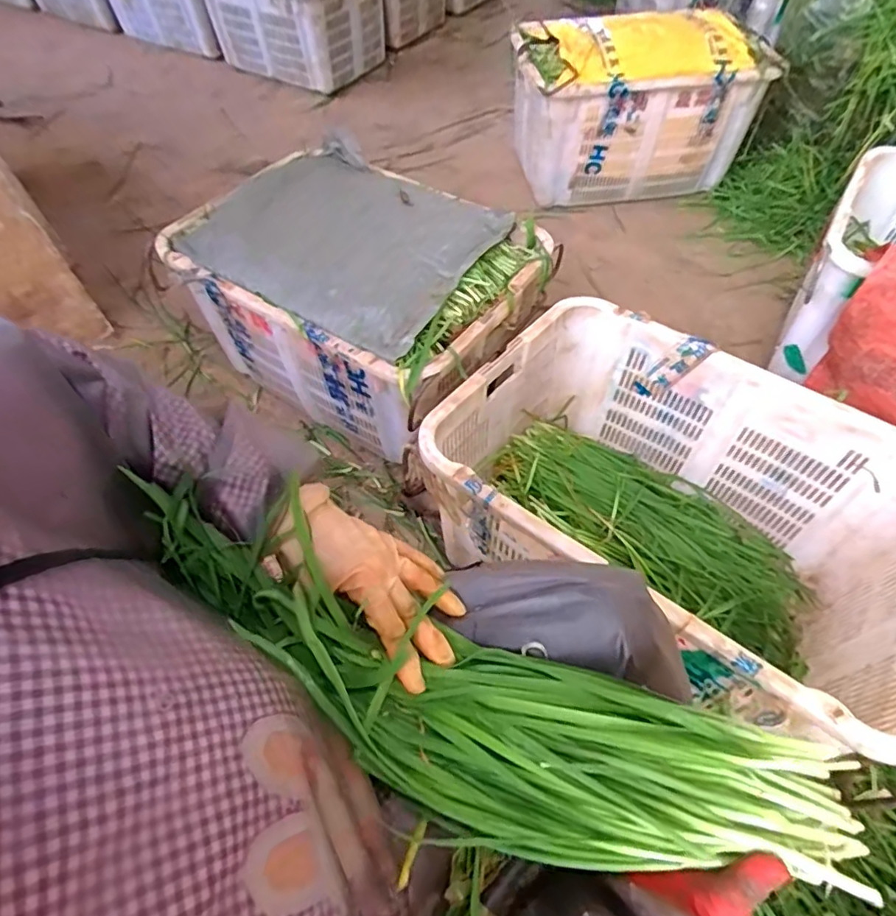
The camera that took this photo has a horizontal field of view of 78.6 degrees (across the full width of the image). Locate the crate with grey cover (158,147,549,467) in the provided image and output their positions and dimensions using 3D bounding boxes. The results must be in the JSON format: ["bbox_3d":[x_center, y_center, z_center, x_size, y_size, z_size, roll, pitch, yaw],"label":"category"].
[{"bbox_3d":[-0.169,-0.338,1.138,0.665,0.334,0.470,31,62,21],"label":"crate with grey cover"}]

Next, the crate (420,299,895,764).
[{"bbox_3d":[0.342,0.096,0.880,0.654,0.370,0.466,33,63,22],"label":"crate"}]

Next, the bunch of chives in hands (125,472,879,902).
[{"bbox_3d":[0.007,0.184,0.375,0.477,0.111,0.144,23,59,5],"label":"bunch of chives in hands"}]

